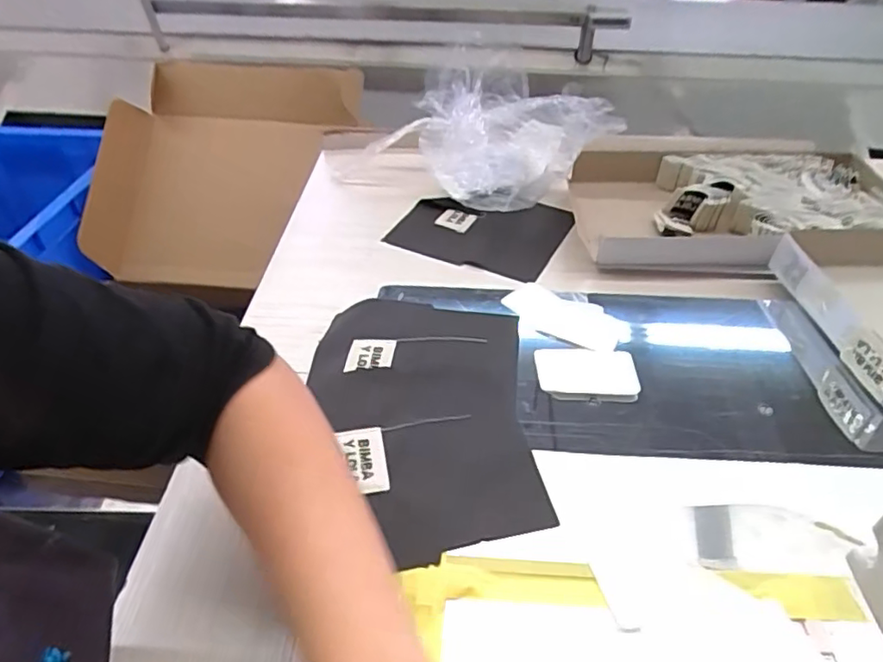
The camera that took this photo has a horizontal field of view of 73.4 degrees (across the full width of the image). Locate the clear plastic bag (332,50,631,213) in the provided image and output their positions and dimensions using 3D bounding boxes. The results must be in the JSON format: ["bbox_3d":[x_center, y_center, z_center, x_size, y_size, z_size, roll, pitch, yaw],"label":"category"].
[{"bbox_3d":[0.059,-0.217,0.664,0.278,0.096,0.200,30,52,27],"label":"clear plastic bag"}]

